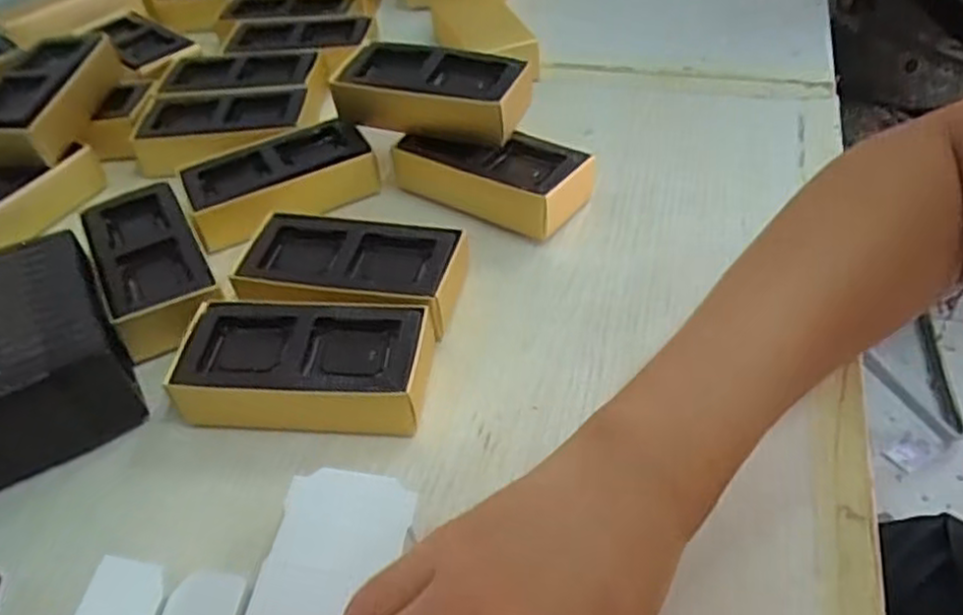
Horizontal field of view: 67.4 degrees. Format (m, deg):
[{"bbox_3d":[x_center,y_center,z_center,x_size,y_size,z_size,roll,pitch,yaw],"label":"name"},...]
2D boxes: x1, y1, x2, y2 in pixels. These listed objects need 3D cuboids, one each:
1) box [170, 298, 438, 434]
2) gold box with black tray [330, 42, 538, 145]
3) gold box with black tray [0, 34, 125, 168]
[{"bbox_3d":[-0.082,0.029,0.346,0.118,0.033,0.057,0,45,6],"label":"box"},{"bbox_3d":[-0.028,-0.133,0.455,0.120,0.041,0.050,13,48,18],"label":"gold box with black tray"},{"bbox_3d":[-0.294,-0.138,0.486,0.062,0.039,0.121,5,46,11],"label":"gold box with black tray"}]

